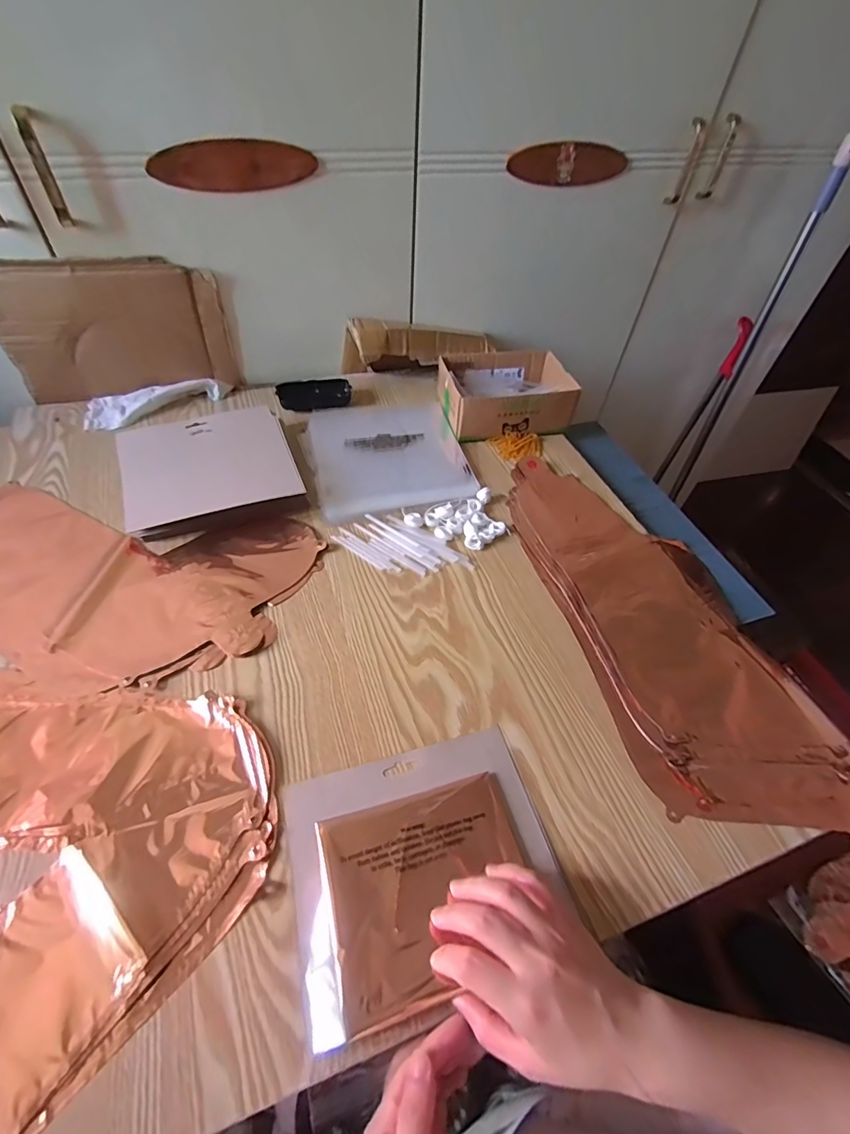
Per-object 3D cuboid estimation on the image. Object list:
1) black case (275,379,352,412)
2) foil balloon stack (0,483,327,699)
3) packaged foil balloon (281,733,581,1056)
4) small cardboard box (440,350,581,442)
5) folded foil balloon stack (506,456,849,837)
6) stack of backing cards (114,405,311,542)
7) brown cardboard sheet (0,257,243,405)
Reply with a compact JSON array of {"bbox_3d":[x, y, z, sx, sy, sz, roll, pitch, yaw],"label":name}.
[{"bbox_3d":[-0.167,-0.262,0.734,0.108,0.024,0.057,-19,55,-19],"label":"black case"},{"bbox_3d":[-0.359,0.012,0.508,0.446,0.010,0.224,8,51,2],"label":"foil balloon stack"},{"bbox_3d":[0.001,0.223,0.367,0.194,0.015,0.167,-10,52,-13],"label":"packaged foil balloon"},{"bbox_3d":[0.118,-0.260,0.725,0.176,0.070,0.136,-10,52,-13],"label":"small cardboard box"},{"bbox_3d":[0.249,0.043,0.529,0.210,0.012,0.464,-12,53,-14],"label":"folded foil balloon stack"},{"bbox_3d":[-0.267,-0.122,0.601,0.197,0.040,0.181,-17,54,-18],"label":"stack of backing cards"},{"bbox_3d":[-0.416,-0.316,0.658,0.274,0.179,0.016,-11,52,-13],"label":"brown cardboard sheet"}]

